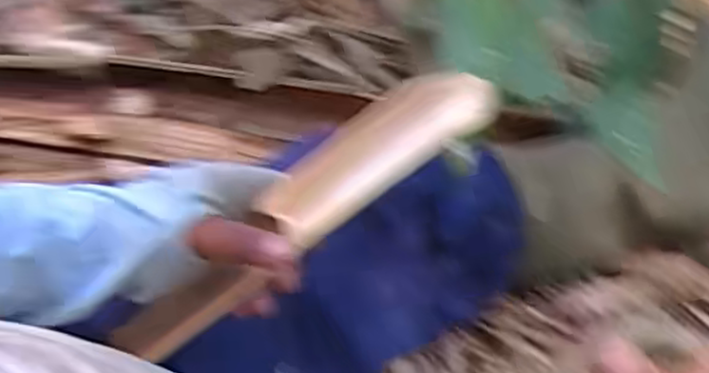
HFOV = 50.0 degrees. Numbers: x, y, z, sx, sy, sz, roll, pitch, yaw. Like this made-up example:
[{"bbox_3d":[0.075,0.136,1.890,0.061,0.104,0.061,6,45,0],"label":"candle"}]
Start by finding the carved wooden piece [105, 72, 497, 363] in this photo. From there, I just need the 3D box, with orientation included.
[{"bbox_3d":[-0.035,0.019,0.467,0.269,0.024,0.050,-39,68,9],"label":"carved wooden piece"}]

